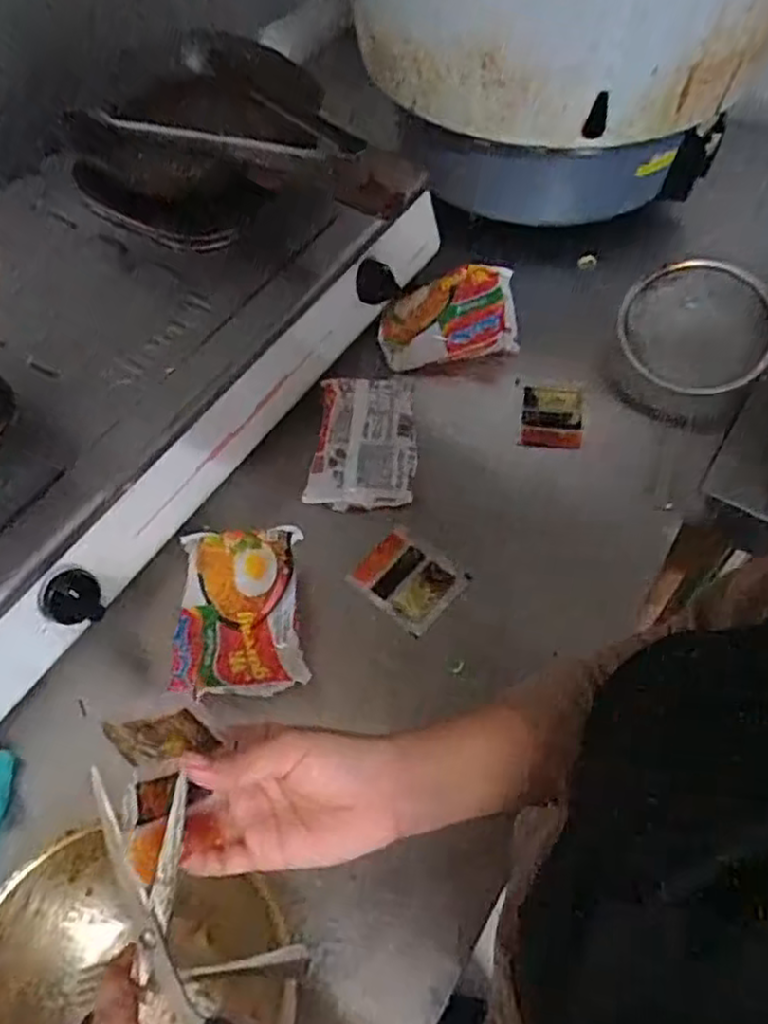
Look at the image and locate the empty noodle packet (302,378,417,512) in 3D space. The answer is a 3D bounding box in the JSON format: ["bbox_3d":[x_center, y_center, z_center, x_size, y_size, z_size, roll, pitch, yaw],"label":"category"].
[{"bbox_3d":[-0.017,-0.066,0.675,0.098,0.041,0.126,5,58,5],"label":"empty noodle packet"}]

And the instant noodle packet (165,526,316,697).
[{"bbox_3d":[-0.119,0.076,0.577,0.103,0.025,0.136,-6,58,-2],"label":"instant noodle packet"}]

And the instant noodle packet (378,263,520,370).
[{"bbox_3d":[0.064,-0.202,0.735,0.137,0.020,0.087,-7,101,5],"label":"instant noodle packet"}]

